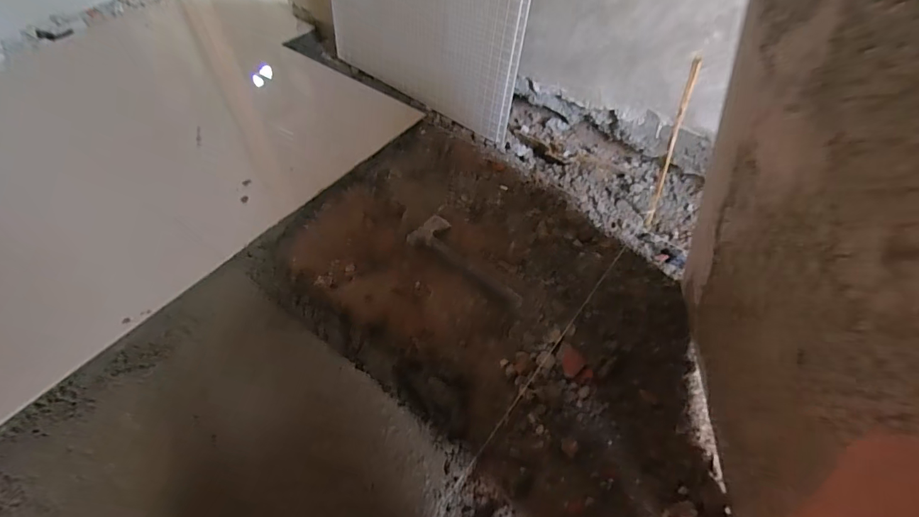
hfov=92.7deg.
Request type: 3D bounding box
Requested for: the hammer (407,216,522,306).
[{"bbox_3d":[0.015,0.003,0.870,0.271,0.024,0.077,37,61,24],"label":"hammer"}]

